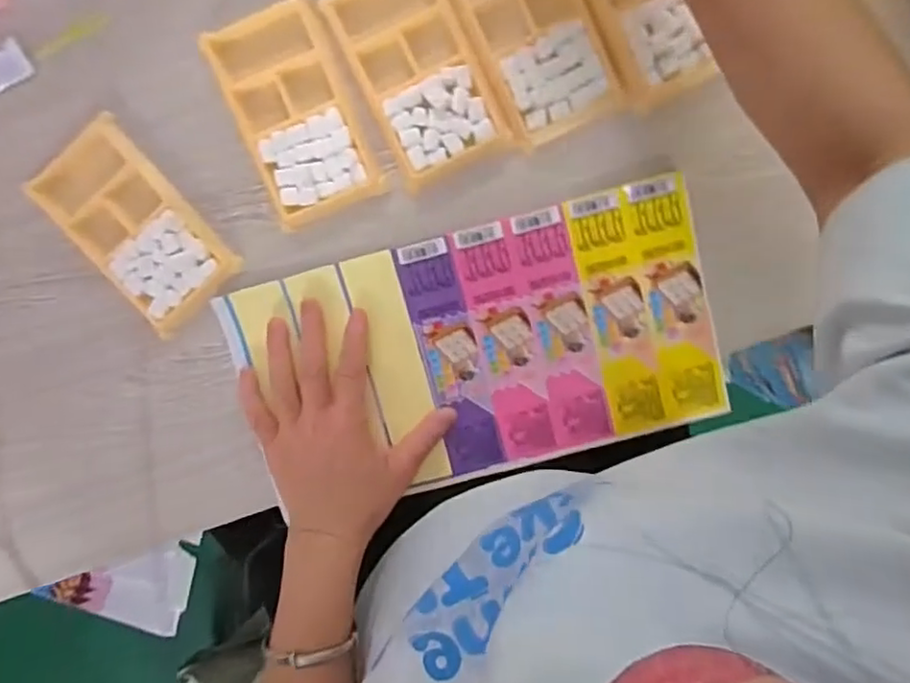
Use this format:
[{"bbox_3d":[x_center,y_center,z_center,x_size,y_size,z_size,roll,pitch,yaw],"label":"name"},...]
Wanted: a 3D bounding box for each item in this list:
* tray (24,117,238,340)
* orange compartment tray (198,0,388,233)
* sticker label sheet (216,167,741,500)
[{"bbox_3d":[-0.214,-0.076,0.429,0.074,0.015,0.129,-39,96,5],"label":"tray"},{"bbox_3d":[-0.105,-0.152,0.425,0.076,0.011,0.136,-21,97,3],"label":"orange compartment tray"},{"bbox_3d":[0.018,0.008,0.455,0.324,0.008,0.172,-14,100,3],"label":"sticker label sheet"}]

